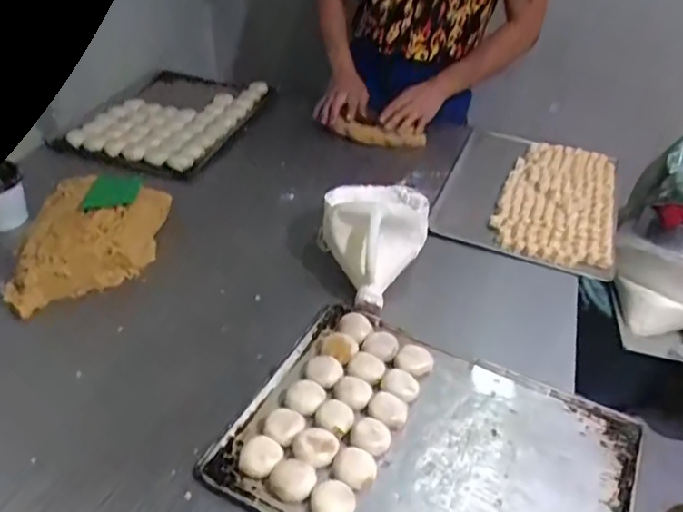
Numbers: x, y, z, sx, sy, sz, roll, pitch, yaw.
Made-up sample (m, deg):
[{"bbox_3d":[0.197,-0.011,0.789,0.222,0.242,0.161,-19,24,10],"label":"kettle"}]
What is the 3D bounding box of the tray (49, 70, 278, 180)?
[{"bbox_3d":[-0.404,-0.344,1.412,0.375,0.061,0.478,9,39,9],"label":"tray"}]

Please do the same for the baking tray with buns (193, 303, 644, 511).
[{"bbox_3d":[0.107,0.234,0.724,0.463,0.035,0.343,19,41,20],"label":"baking tray with buns"}]

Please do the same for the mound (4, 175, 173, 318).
[{"bbox_3d":[-0.419,-0.041,0.990,0.214,0.081,0.306,-3,38,-7],"label":"mound"}]

